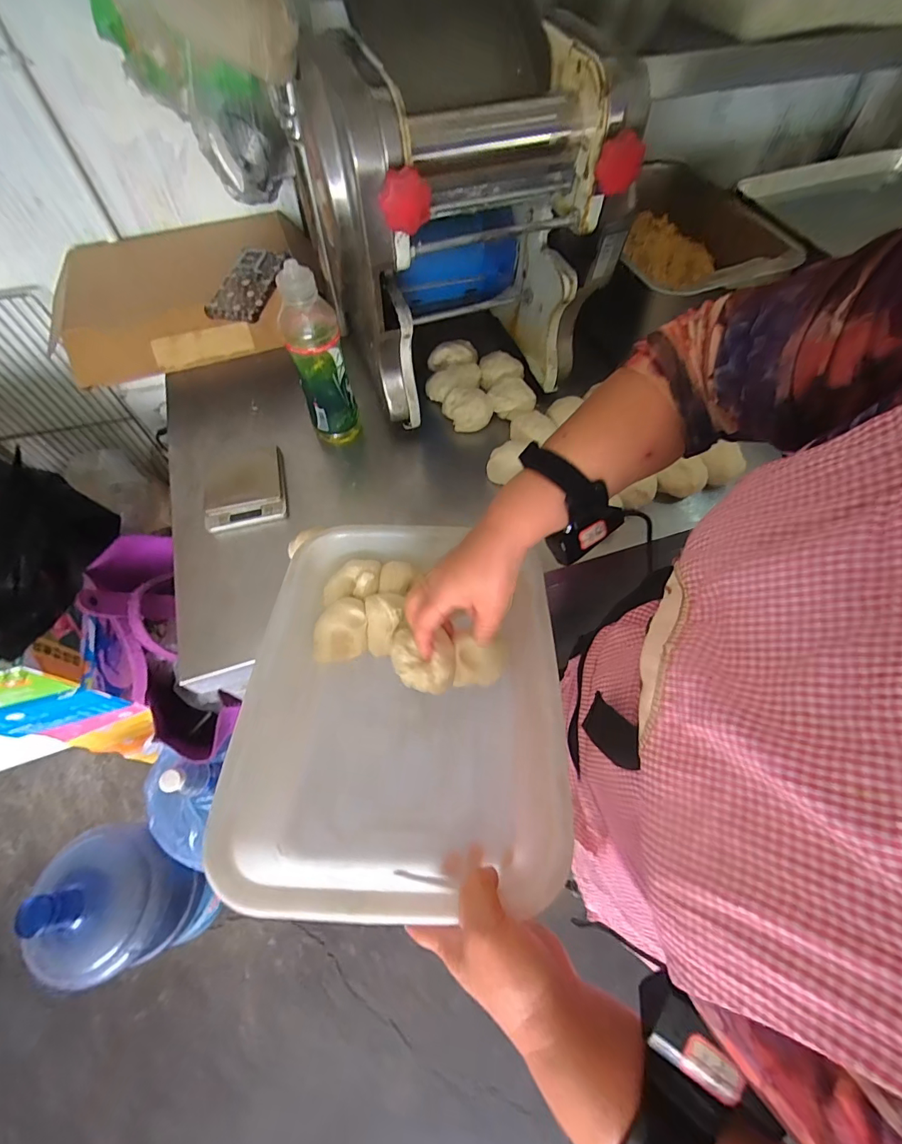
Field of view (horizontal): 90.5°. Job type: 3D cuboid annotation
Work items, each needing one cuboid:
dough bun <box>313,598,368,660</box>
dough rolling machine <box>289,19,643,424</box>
[{"bbox_3d":[-0.116,0.059,0.469,0.058,0.038,0.053,-9,61,-6],"label":"dough bun"},{"bbox_3d":[0.009,-0.414,0.559,0.320,0.329,0.306,-16,62,-10],"label":"dough rolling machine"}]

